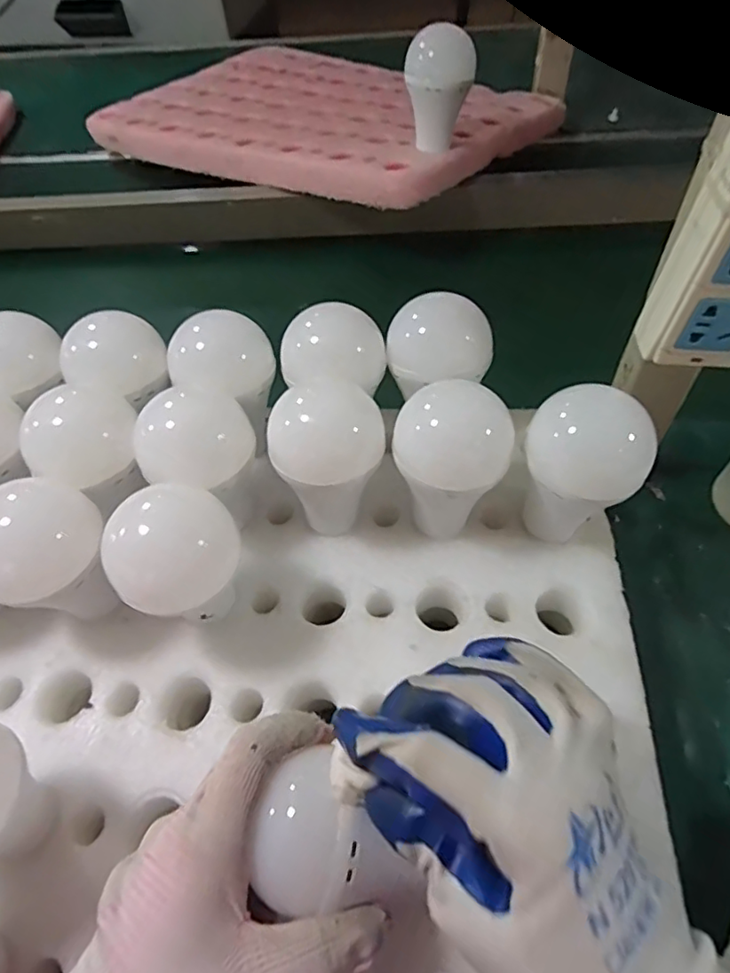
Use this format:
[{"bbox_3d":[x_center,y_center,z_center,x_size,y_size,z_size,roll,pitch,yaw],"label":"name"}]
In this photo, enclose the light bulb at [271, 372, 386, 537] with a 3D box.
[{"bbox_3d":[-0.020,-0.012,0.360,0.066,0.091,0.063,-4,55,2],"label":"light bulb"}]

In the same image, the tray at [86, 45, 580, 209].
[{"bbox_3d":[-0.067,-0.491,0.780,0.561,0.048,0.389,25,56,25],"label":"tray"}]

